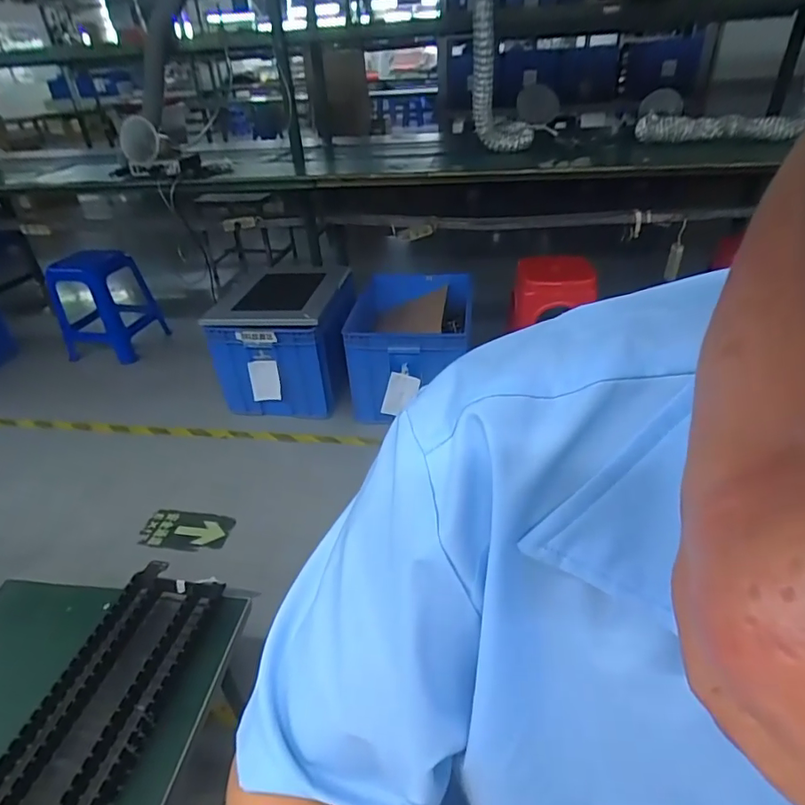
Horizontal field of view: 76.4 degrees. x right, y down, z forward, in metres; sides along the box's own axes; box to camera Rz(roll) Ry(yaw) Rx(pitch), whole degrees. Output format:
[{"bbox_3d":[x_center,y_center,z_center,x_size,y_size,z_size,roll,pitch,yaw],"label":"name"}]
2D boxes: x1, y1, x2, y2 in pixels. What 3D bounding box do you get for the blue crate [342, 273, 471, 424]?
[{"bbox_3d":[0.027,-0.206,1.828,0.413,0.318,0.514,-4,35,0],"label":"blue crate"}]

